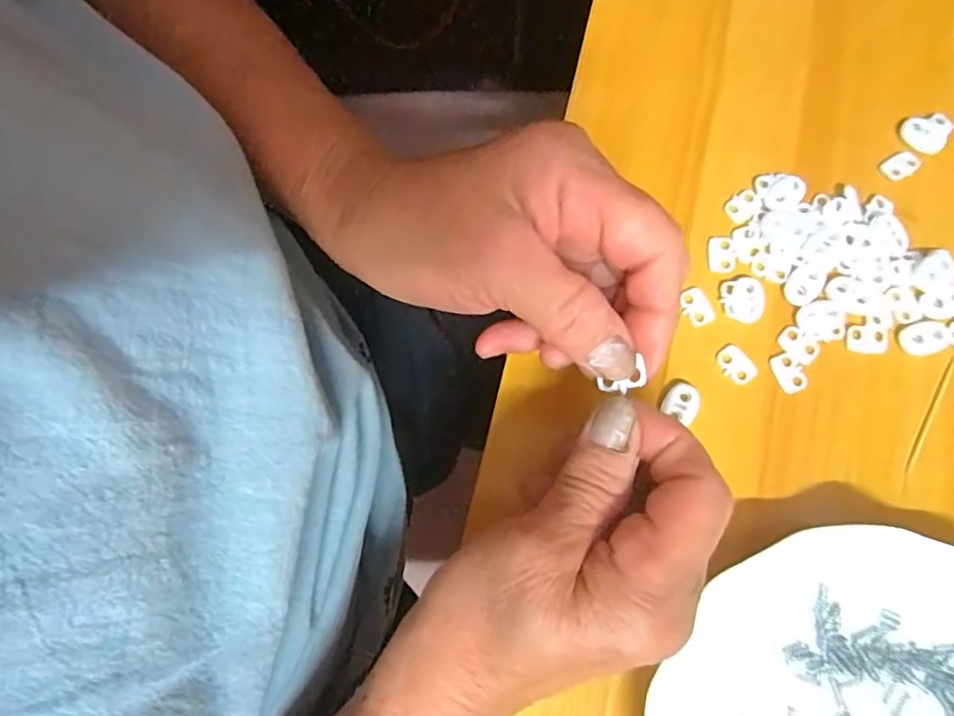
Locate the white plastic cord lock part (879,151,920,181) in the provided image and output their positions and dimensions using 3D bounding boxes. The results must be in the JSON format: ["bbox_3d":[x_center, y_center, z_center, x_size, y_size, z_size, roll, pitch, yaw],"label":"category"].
[{"bbox_3d":[0.218,-0.099,0.313,0.014,0.008,0.012,-28,76,-8],"label":"white plastic cord lock part"}]

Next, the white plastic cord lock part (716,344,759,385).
[{"bbox_3d":[0.123,0.003,0.288,0.014,0.004,0.019,-38,79,-9],"label":"white plastic cord lock part"}]

